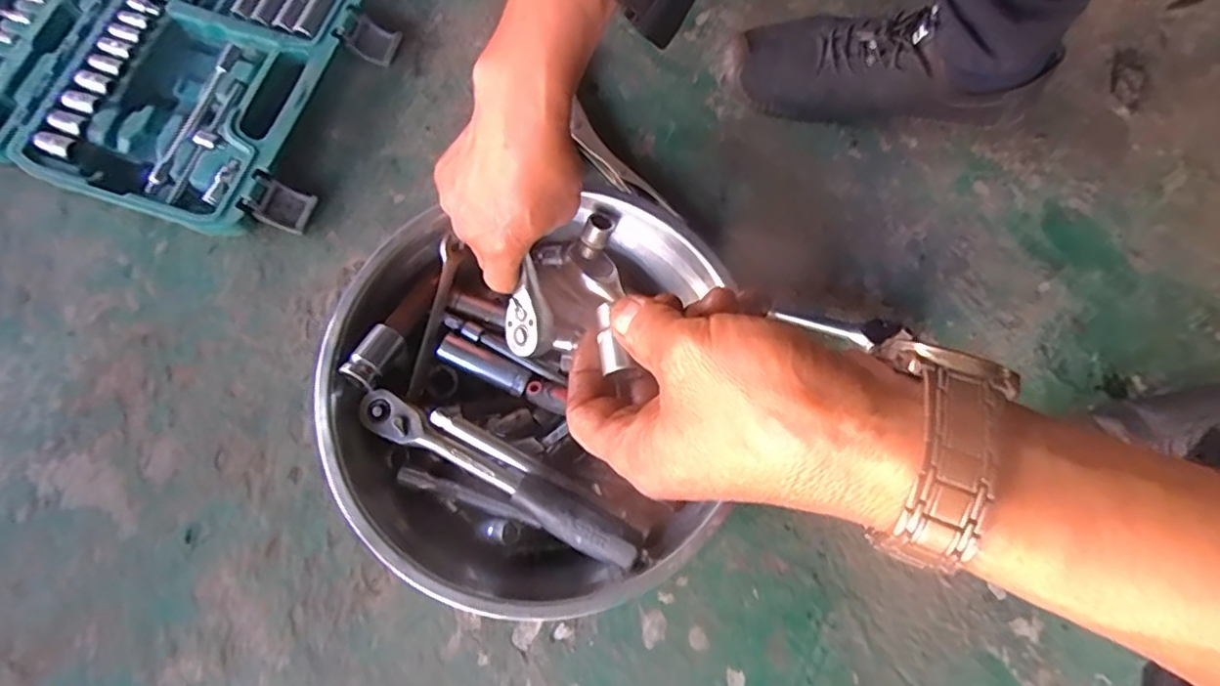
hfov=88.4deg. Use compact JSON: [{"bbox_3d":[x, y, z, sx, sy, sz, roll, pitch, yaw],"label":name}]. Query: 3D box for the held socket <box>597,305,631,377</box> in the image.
[{"bbox_3d":[-0.001,-0.001,0.250,0.010,0.008,0.028,-14,68,-6],"label":"held socket"}]

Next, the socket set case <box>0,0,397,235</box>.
[{"bbox_3d":[-0.402,-0.241,0.513,0.399,0.043,0.248,17,73,3],"label":"socket set case"}]

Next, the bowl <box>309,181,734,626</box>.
[{"bbox_3d":[-0.050,0.041,0.425,0.252,0.073,0.255,1,73,-2],"label":"bowl"}]

